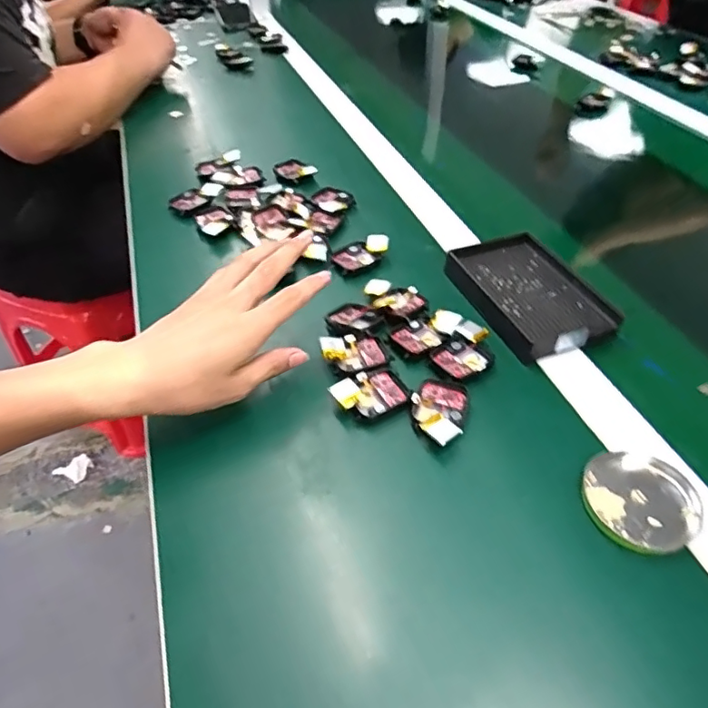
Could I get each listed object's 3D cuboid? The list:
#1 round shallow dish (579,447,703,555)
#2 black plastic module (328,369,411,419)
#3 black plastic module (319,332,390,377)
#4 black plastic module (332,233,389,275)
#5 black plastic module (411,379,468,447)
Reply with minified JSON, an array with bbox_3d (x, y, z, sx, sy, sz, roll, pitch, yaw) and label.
[{"bbox_3d":[0.177,0.090,0.338,0.064,0.009,0.065,-3,45,3],"label":"round shallow dish"},{"bbox_3d":[0.012,0.028,0.398,0.054,0.015,0.037,-18,46,-11],"label":"black plastic module"},{"bbox_3d":[0.001,-0.002,0.427,0.048,0.016,0.040,-19,47,-13],"label":"black plastic module"},{"bbox_3d":[0.007,-0.099,0.530,0.059,0.013,0.039,-27,49,-20],"label":"black plastic module"},{"bbox_3d":[0.060,0.039,0.385,0.037,0.013,0.059,8,47,14],"label":"black plastic module"}]

